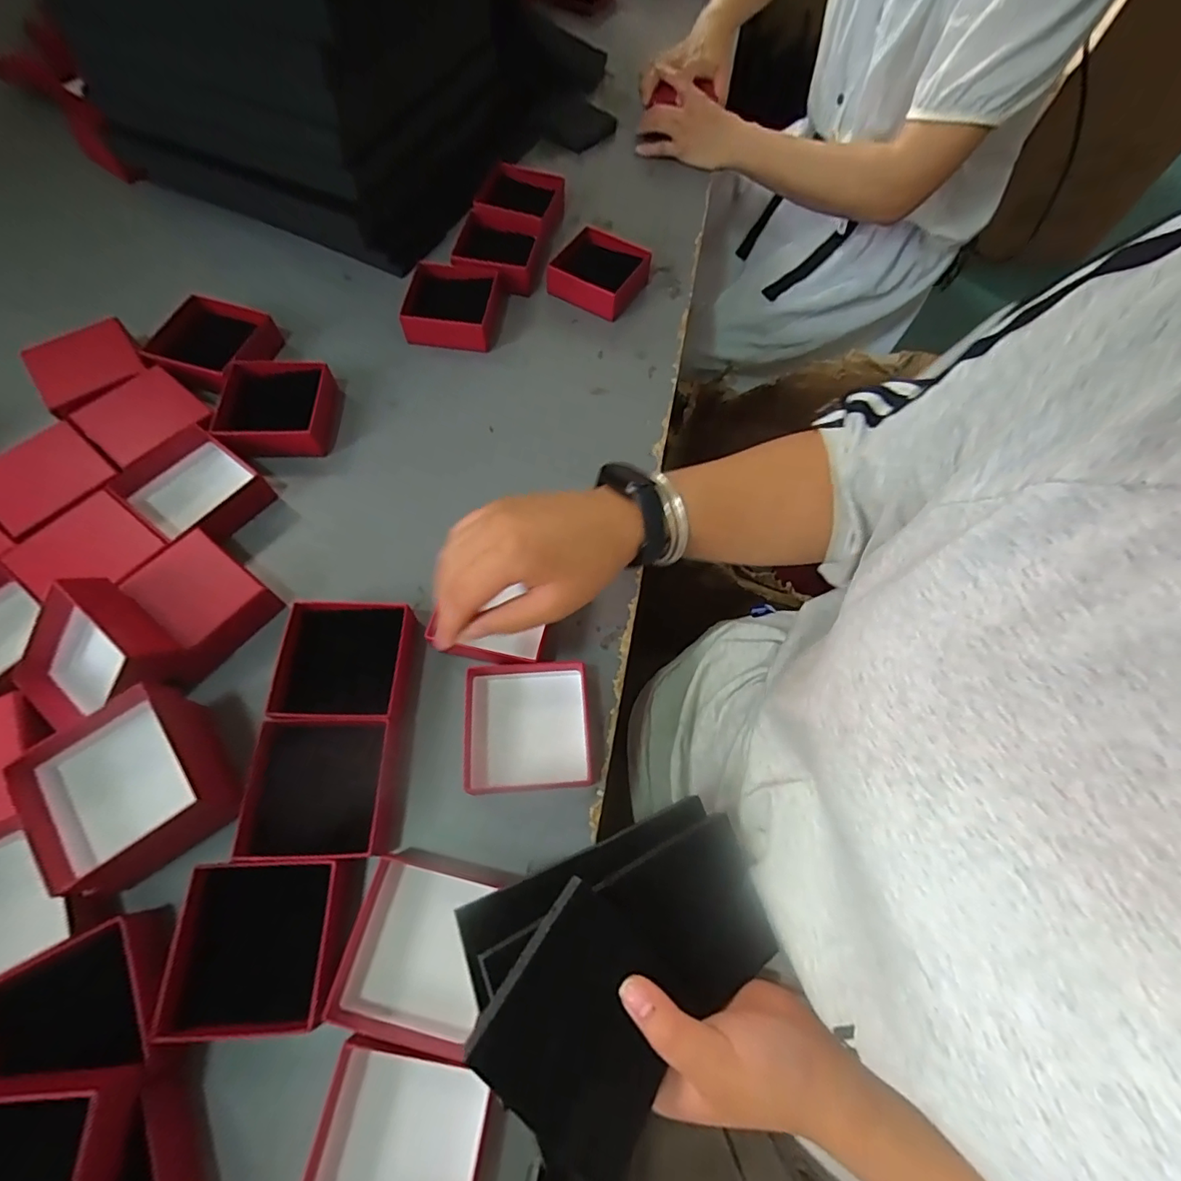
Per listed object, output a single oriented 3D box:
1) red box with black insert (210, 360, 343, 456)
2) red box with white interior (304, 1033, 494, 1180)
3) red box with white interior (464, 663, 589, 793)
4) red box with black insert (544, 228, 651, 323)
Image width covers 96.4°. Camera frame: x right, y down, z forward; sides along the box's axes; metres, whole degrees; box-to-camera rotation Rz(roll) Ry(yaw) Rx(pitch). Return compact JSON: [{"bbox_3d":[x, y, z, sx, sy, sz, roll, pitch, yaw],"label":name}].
[{"bbox_3d":[-0.292,-0.167,0.496,0.097,0.036,0.094,-2,66,-4],"label":"red box with black insert"},{"bbox_3d":[-0.103,0.304,0.288,0.086,0.035,0.089,11,65,2],"label":"red box with white interior"},{"bbox_3d":[-0.046,0.099,0.388,0.088,0.033,0.088,-2,66,-4],"label":"red box with white interior"},{"bbox_3d":[0.011,-0.359,0.597,0.096,0.033,0.097,24,66,8],"label":"red box with black insert"}]

